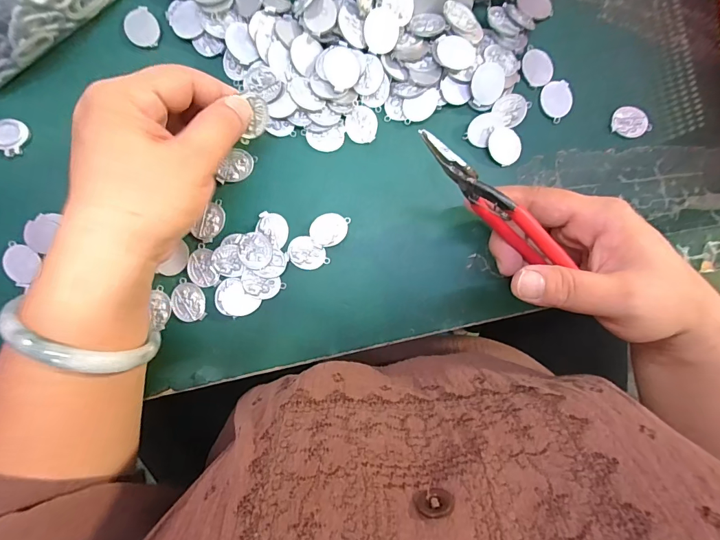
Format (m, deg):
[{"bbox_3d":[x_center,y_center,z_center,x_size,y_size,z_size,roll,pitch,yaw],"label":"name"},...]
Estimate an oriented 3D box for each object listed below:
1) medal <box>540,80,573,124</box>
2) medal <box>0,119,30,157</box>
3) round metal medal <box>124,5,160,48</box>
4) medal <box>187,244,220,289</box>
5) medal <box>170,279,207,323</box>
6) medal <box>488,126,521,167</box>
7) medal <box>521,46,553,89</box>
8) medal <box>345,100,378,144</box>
[{"bbox_3d":[0.135,-0.116,0.268,0.020,0.004,0.027,-9,90,-4],"label":"medal"},{"bbox_3d":[-0.227,-0.086,0.253,0.023,0.004,0.023,31,87,-3],"label":"medal"},{"bbox_3d":[-0.144,-0.159,0.258,0.020,0.004,0.027,-31,92,-4],"label":"round metal medal"},{"bbox_3d":[-0.104,-0.002,0.257,0.018,0.004,0.028,-16,90,-3],"label":"medal"},{"bbox_3d":[-0.112,0.020,0.257,0.020,0.004,0.028,-9,90,-4],"label":"medal"},{"bbox_3d":[0.098,-0.084,0.267,0.022,0.004,0.025,-26,91,-4],"label":"medal"},{"bbox_3d":[0.121,-0.139,0.269,0.021,0.004,0.027,-26,91,-4],"label":"medal"},{"bbox_3d":[0.001,-0.098,0.264,0.021,0.004,0.025,11,88,-4],"label":"medal"}]

